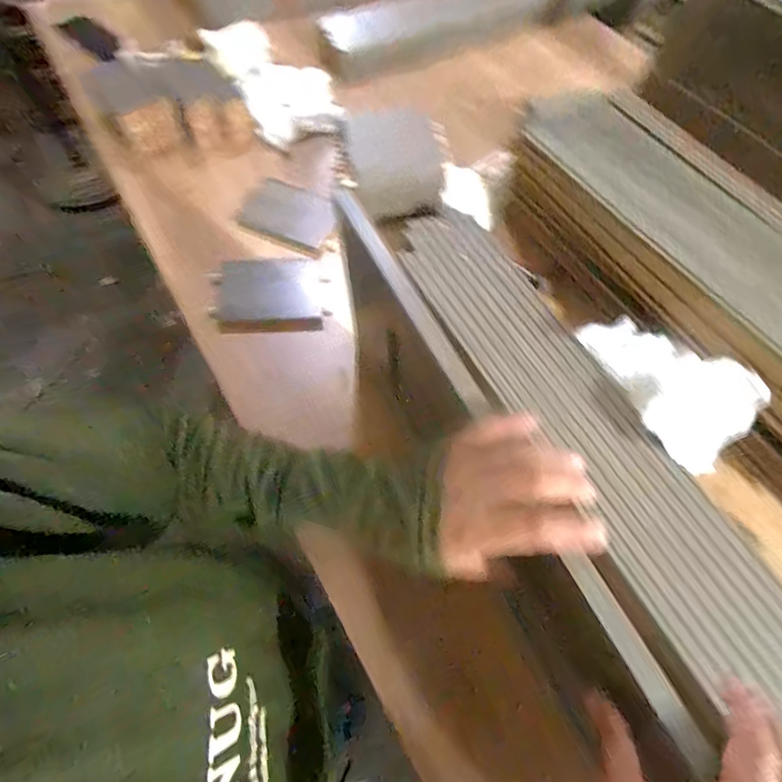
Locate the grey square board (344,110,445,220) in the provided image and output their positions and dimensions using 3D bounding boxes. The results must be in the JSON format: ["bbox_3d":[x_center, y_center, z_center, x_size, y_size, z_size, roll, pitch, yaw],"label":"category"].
[{"bbox_3d":[0.008,-0.379,0.727,0.148,0.016,0.157,-16,99,-8],"label":"grey square board"}]

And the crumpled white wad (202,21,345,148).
[{"bbox_3d":[-0.228,-0.603,0.847,0.178,0.059,0.296,-34,70,-18],"label":"crumpled white wad"}]

